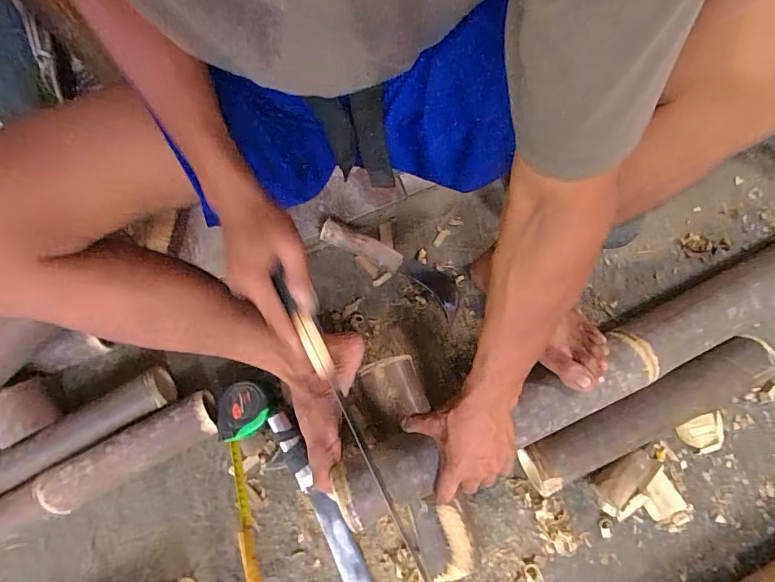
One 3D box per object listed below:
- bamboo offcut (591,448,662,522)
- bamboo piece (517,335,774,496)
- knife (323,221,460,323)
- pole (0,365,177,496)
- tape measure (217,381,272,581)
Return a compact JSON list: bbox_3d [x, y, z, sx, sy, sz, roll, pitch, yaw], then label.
[{"bbox_3d":[0.322,0.249,0.572,0.104,0.037,0.065,-42,76,-8],"label":"bamboo offcut"},{"bbox_3d":[0.351,0.159,0.582,0.365,0.079,0.072,-26,74,-3],"label":"bamboo piece"},{"bbox_3d":[0.006,-0.040,0.667,0.237,0.032,0.055,29,74,-9],"label":"knife"},{"bbox_3d":[-0.580,0.278,0.603,0.608,0.068,0.065,-30,73,-8],"label":"pole"},{"bbox_3d":[-0.189,0.269,0.596,0.073,0.060,0.273,-9,74,2],"label":"tape measure"}]

